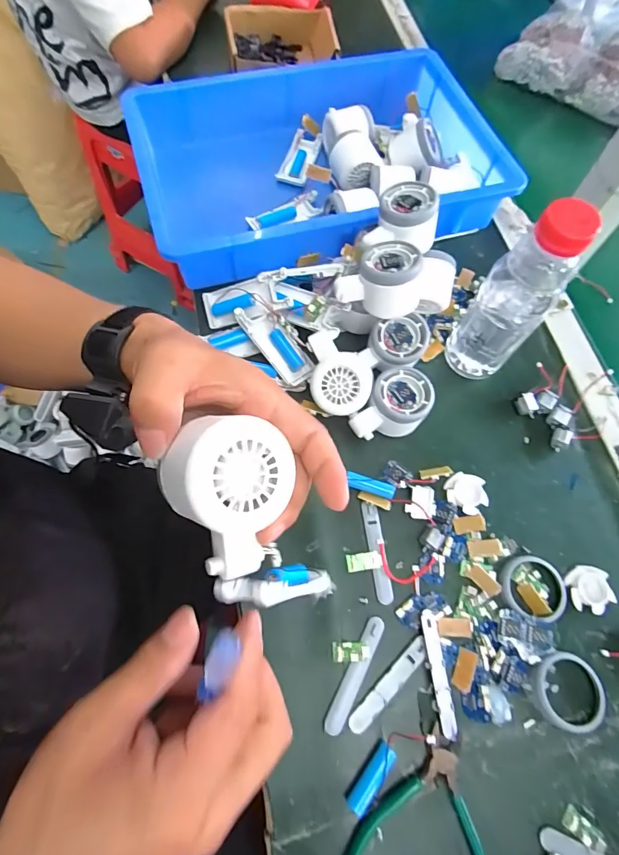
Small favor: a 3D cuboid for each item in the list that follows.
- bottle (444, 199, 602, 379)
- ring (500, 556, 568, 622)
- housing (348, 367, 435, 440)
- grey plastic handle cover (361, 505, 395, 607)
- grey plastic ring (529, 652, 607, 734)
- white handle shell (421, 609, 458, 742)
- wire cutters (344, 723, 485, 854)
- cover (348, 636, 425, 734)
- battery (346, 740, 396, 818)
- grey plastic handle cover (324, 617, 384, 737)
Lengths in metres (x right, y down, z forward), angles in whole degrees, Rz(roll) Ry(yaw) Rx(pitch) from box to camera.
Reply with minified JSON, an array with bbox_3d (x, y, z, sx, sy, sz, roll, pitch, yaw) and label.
[{"bbox_3d":[0.189,-0.119,0.386,0.060,0.186,0.053,30,70,9],"label":"bottle"},{"bbox_3d":[0.208,0.148,0.386,0.059,0.007,0.056,1,69,-2],"label":"ring"},{"bbox_3d":[0.085,-0.017,0.426,0.059,0.050,0.078,31,70,9],"label":"housing"},{"bbox_3d":[0.064,0.117,0.395,0.016,0.004,0.091,-7,69,-5],"label":"grey plastic handle cover"},{"bbox_3d":[0.220,0.224,0.354,0.058,0.013,0.057,1,69,-2],"label":"grey plastic ring"},{"bbox_3d":[0.110,0.209,0.357,0.014,0.006,0.095,-5,69,-5],"label":"white handle shell"},{"bbox_3d":[0.092,0.311,0.309,0.114,0.009,0.092,-41,76,-16],"label":"wire cutters"},{"bbox_3d":[0.068,0.218,0.353,0.090,0.004,0.015,-40,75,-16],"label":"cover"},{"bbox_3d":[0.048,0.272,0.322,0.014,0.018,0.051,39,72,12],"label":"battery"},{"bbox_3d":[0.039,0.209,0.355,0.014,0.004,0.095,28,70,8],"label":"grey plastic handle cover"}]

